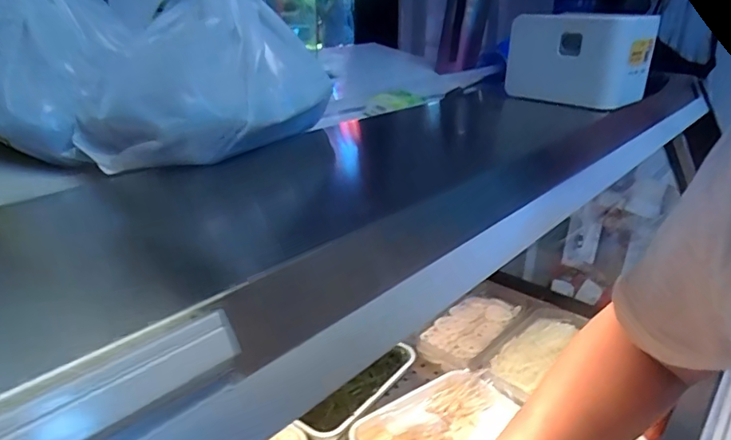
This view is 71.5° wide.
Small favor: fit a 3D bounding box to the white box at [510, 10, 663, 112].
[{"bbox_3d":[0.272,-0.206,0.633,0.125,0.109,0.141,-12,25,-32],"label":"white box"}]

